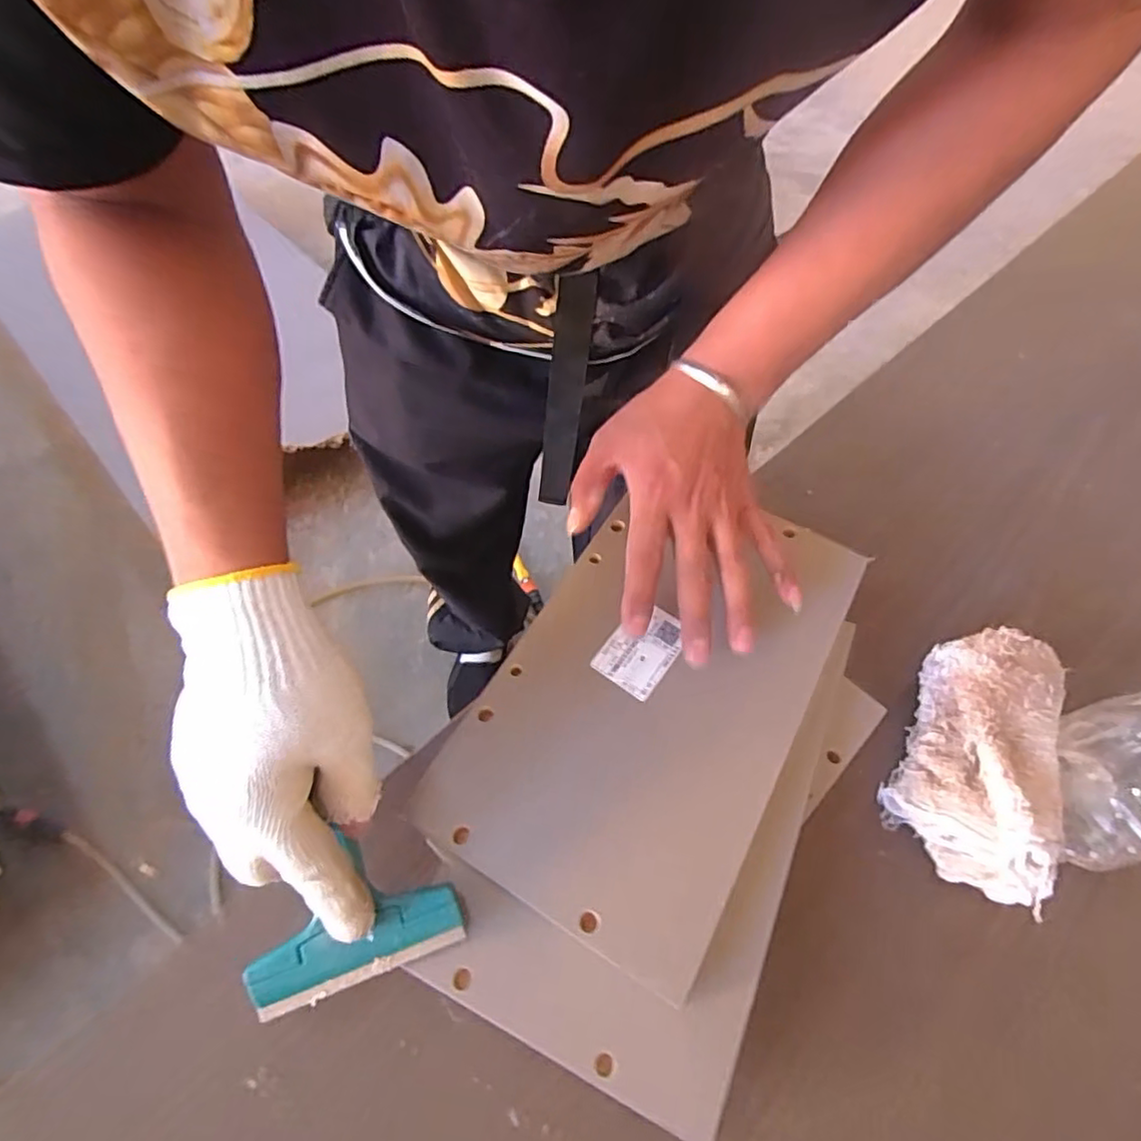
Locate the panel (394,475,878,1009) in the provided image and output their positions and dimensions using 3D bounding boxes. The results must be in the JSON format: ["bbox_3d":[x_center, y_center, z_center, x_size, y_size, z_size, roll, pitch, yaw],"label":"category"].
[{"bbox_3d":[0.052,0.064,0.391,0.170,0.011,0.287,28,63,14],"label":"panel"}]

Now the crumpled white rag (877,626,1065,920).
[{"bbox_3d":[0.246,0.106,0.388,0.069,0.085,0.158,25,61,13],"label":"crumpled white rag"}]

